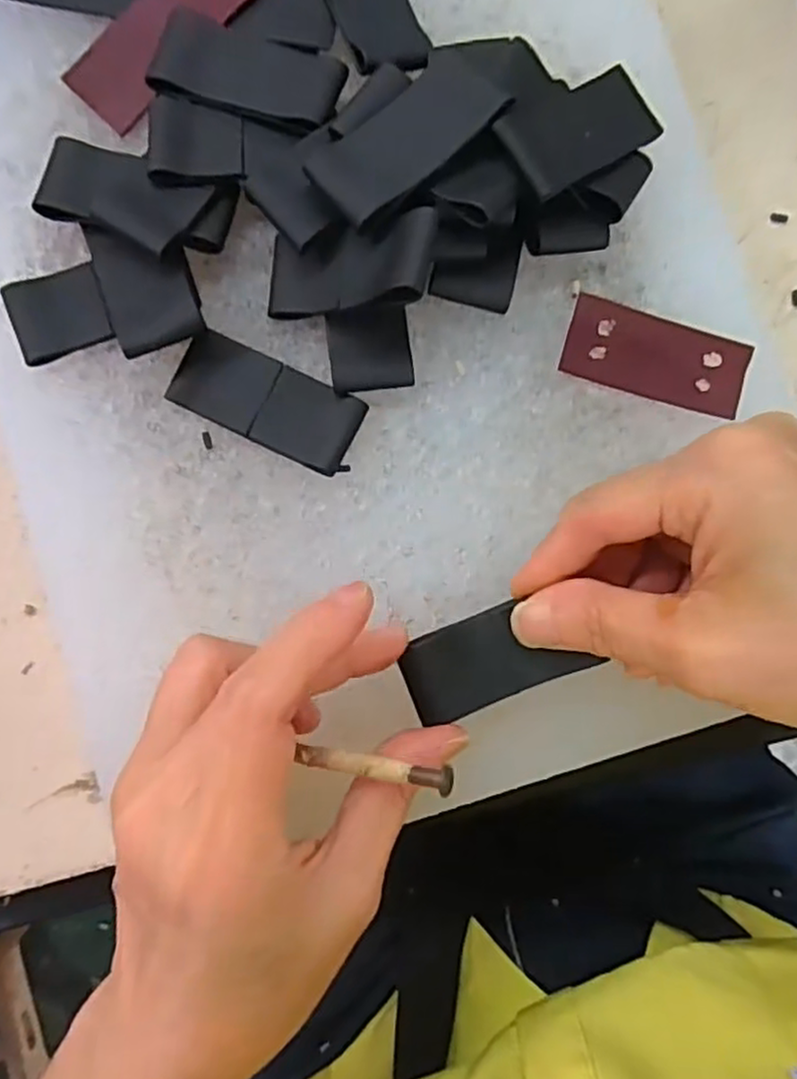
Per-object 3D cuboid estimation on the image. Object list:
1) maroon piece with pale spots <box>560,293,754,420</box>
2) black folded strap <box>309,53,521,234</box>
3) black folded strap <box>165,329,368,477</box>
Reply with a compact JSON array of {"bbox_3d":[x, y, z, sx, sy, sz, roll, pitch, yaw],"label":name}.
[{"bbox_3d":[0.085,-0.060,0.230,0.059,0.004,0.026,16,89,0],"label":"maroon piece with pale spots"},{"bbox_3d":[0.002,-0.121,0.207,0.060,0.009,0.030,-39,87,-2],"label":"black folded strap"},{"bbox_3d":[-0.043,-0.045,0.227,0.061,0.004,0.027,26,87,2],"label":"black folded strap"}]

